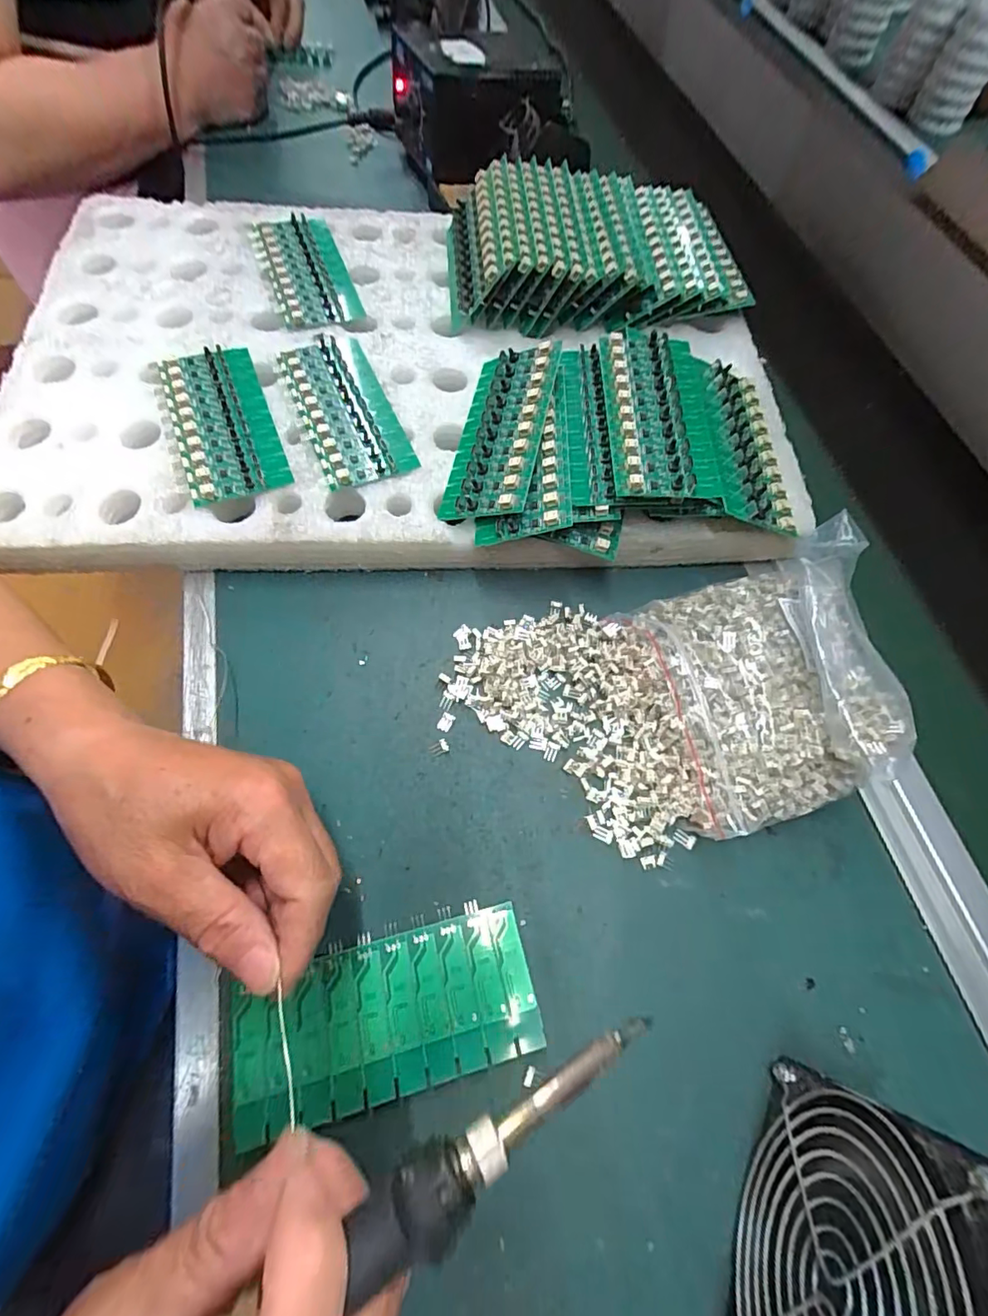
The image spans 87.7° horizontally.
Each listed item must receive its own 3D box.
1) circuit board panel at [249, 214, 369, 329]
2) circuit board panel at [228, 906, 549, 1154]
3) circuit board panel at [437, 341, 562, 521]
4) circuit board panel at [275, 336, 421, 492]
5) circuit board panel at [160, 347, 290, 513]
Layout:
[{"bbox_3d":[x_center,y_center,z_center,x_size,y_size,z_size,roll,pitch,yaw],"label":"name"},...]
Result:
[{"bbox_3d":[-0.155,-0.321,0.426,0.061,0.018,0.136,-19,67,-9],"label":"circuit board panel"},{"bbox_3d":[-0.051,0.170,0.244,0.138,0.004,0.061,-12,60,-9],"label":"circuit board panel"},{"bbox_3d":[0.004,-0.152,0.343,0.062,0.006,0.133,3,70,30],"label":"circuit board panel"},{"bbox_3d":[-0.107,-0.178,0.364,0.062,0.013,0.137,-21,69,-12],"label":"circuit board panel"},{"bbox_3d":[-0.186,-0.163,0.354,0.062,0.015,0.134,-21,69,-12],"label":"circuit board panel"}]

